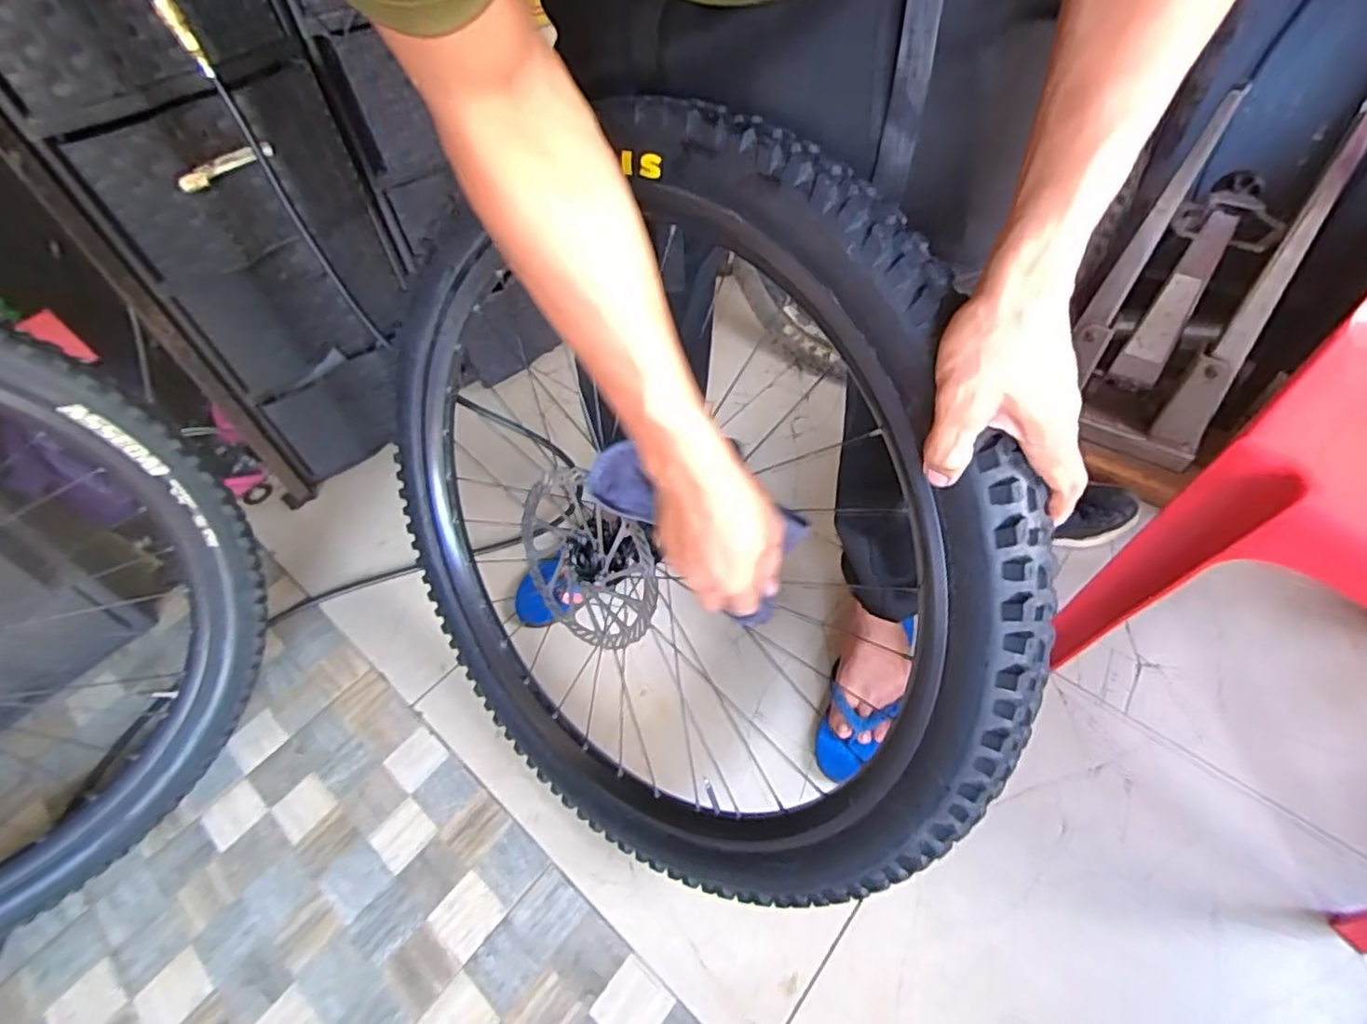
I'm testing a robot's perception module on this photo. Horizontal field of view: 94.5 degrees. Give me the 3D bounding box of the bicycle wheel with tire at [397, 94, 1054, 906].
[{"bbox_3d":[-0.053,0.035,0.602,0.695,0.666,0.069,0,15,44],"label":"bicycle wheel with tire"}]

